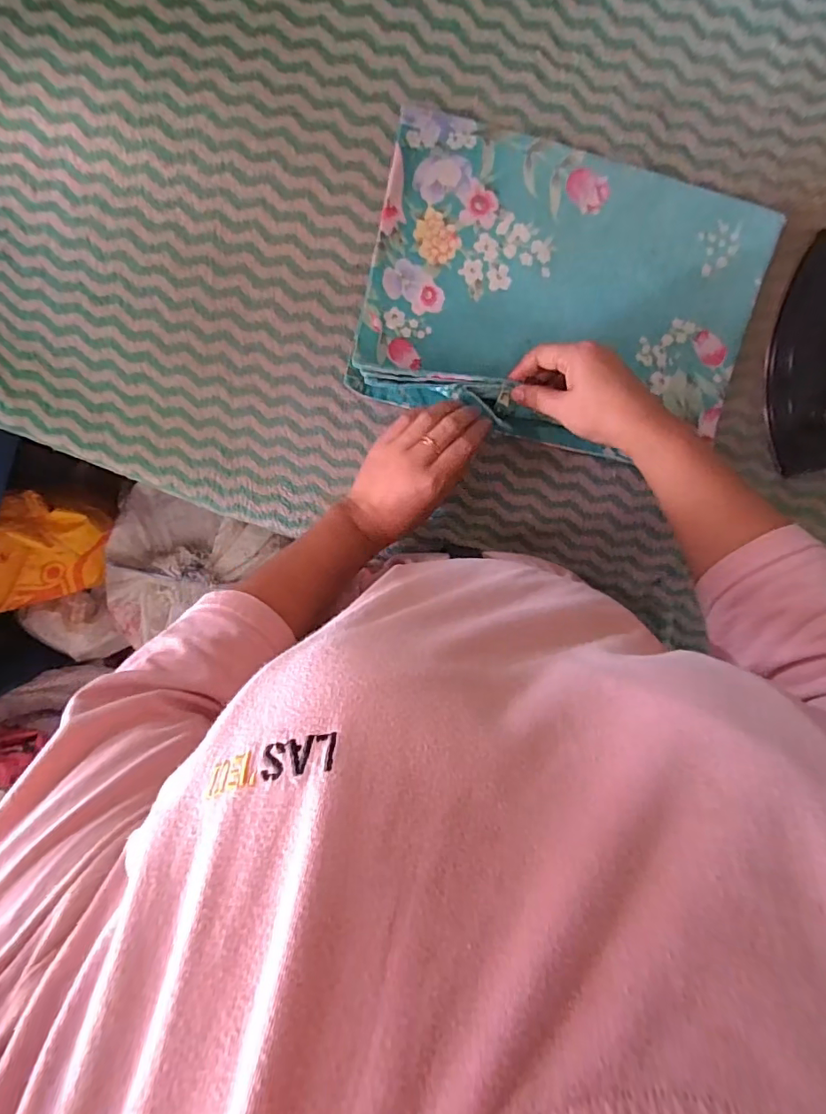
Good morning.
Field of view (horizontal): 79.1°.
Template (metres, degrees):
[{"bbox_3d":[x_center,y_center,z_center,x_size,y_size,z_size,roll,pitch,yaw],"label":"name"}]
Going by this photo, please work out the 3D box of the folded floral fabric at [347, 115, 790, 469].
[{"bbox_3d":[0.125,-0.211,0.414,0.319,0.031,0.221,13,100,-2],"label":"folded floral fabric"}]

